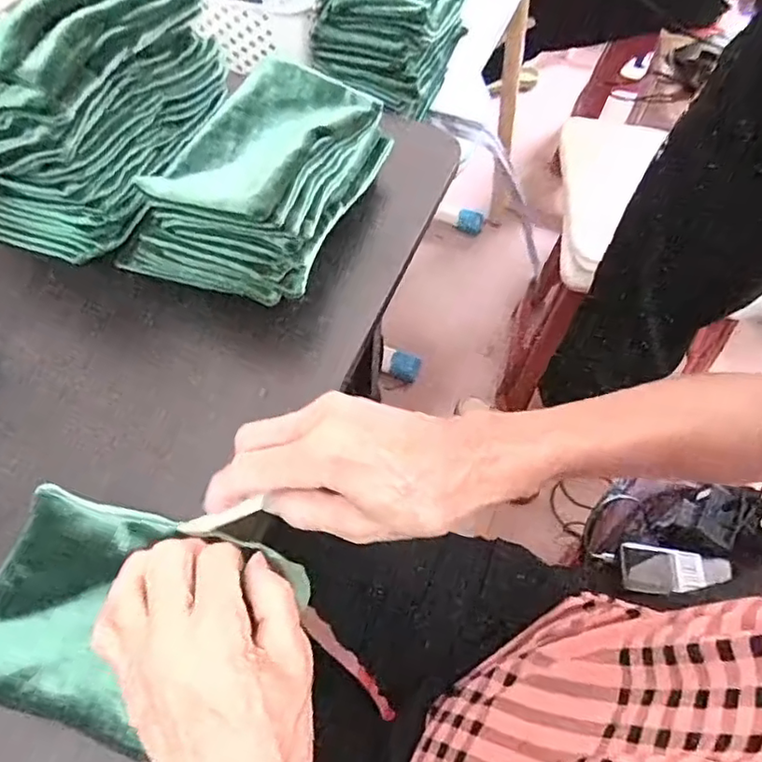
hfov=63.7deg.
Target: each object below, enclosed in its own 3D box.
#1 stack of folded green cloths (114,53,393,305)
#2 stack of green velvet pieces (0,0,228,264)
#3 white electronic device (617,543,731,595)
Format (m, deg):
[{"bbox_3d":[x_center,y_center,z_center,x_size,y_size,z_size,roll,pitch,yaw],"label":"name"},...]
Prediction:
[{"bbox_3d":[-0.079,-0.147,0.431,0.119,0.075,0.174,18,57,7],"label":"stack of folded green cloths"},{"bbox_3d":[-0.203,-0.201,0.424,0.116,0.144,0.176,17,57,7],"label":"stack of green velvet pieces"},{"bbox_3d":[0.338,0.219,0.705,0.115,0.025,0.053,10,56,2],"label":"white electronic device"}]

